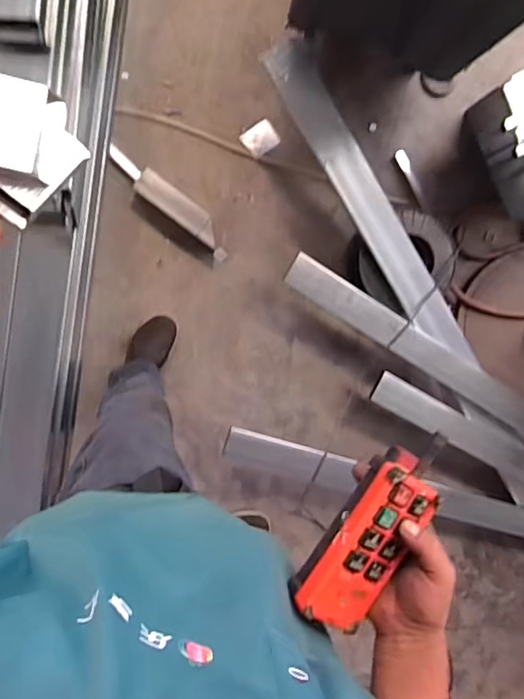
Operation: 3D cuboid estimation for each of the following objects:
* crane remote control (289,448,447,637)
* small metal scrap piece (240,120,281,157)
[{"bbox_3d":[0.103,0.182,0.512,0.075,0.036,0.174,32,91,-9],"label":"crane remote control"},{"bbox_3d":[-0.005,-0.550,1.393,0.086,0.014,0.075,-38,98,-3],"label":"small metal scrap piece"}]

